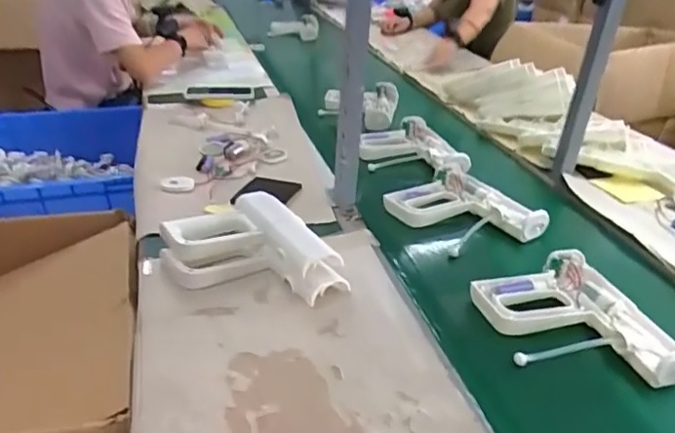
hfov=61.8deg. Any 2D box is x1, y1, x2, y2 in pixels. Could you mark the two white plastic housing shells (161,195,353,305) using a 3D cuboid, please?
[{"bbox_3d":[-0.126,0.047,0.768,0.190,0.066,0.226,-16,35,-28],"label":"two white plastic housing shells"}]

